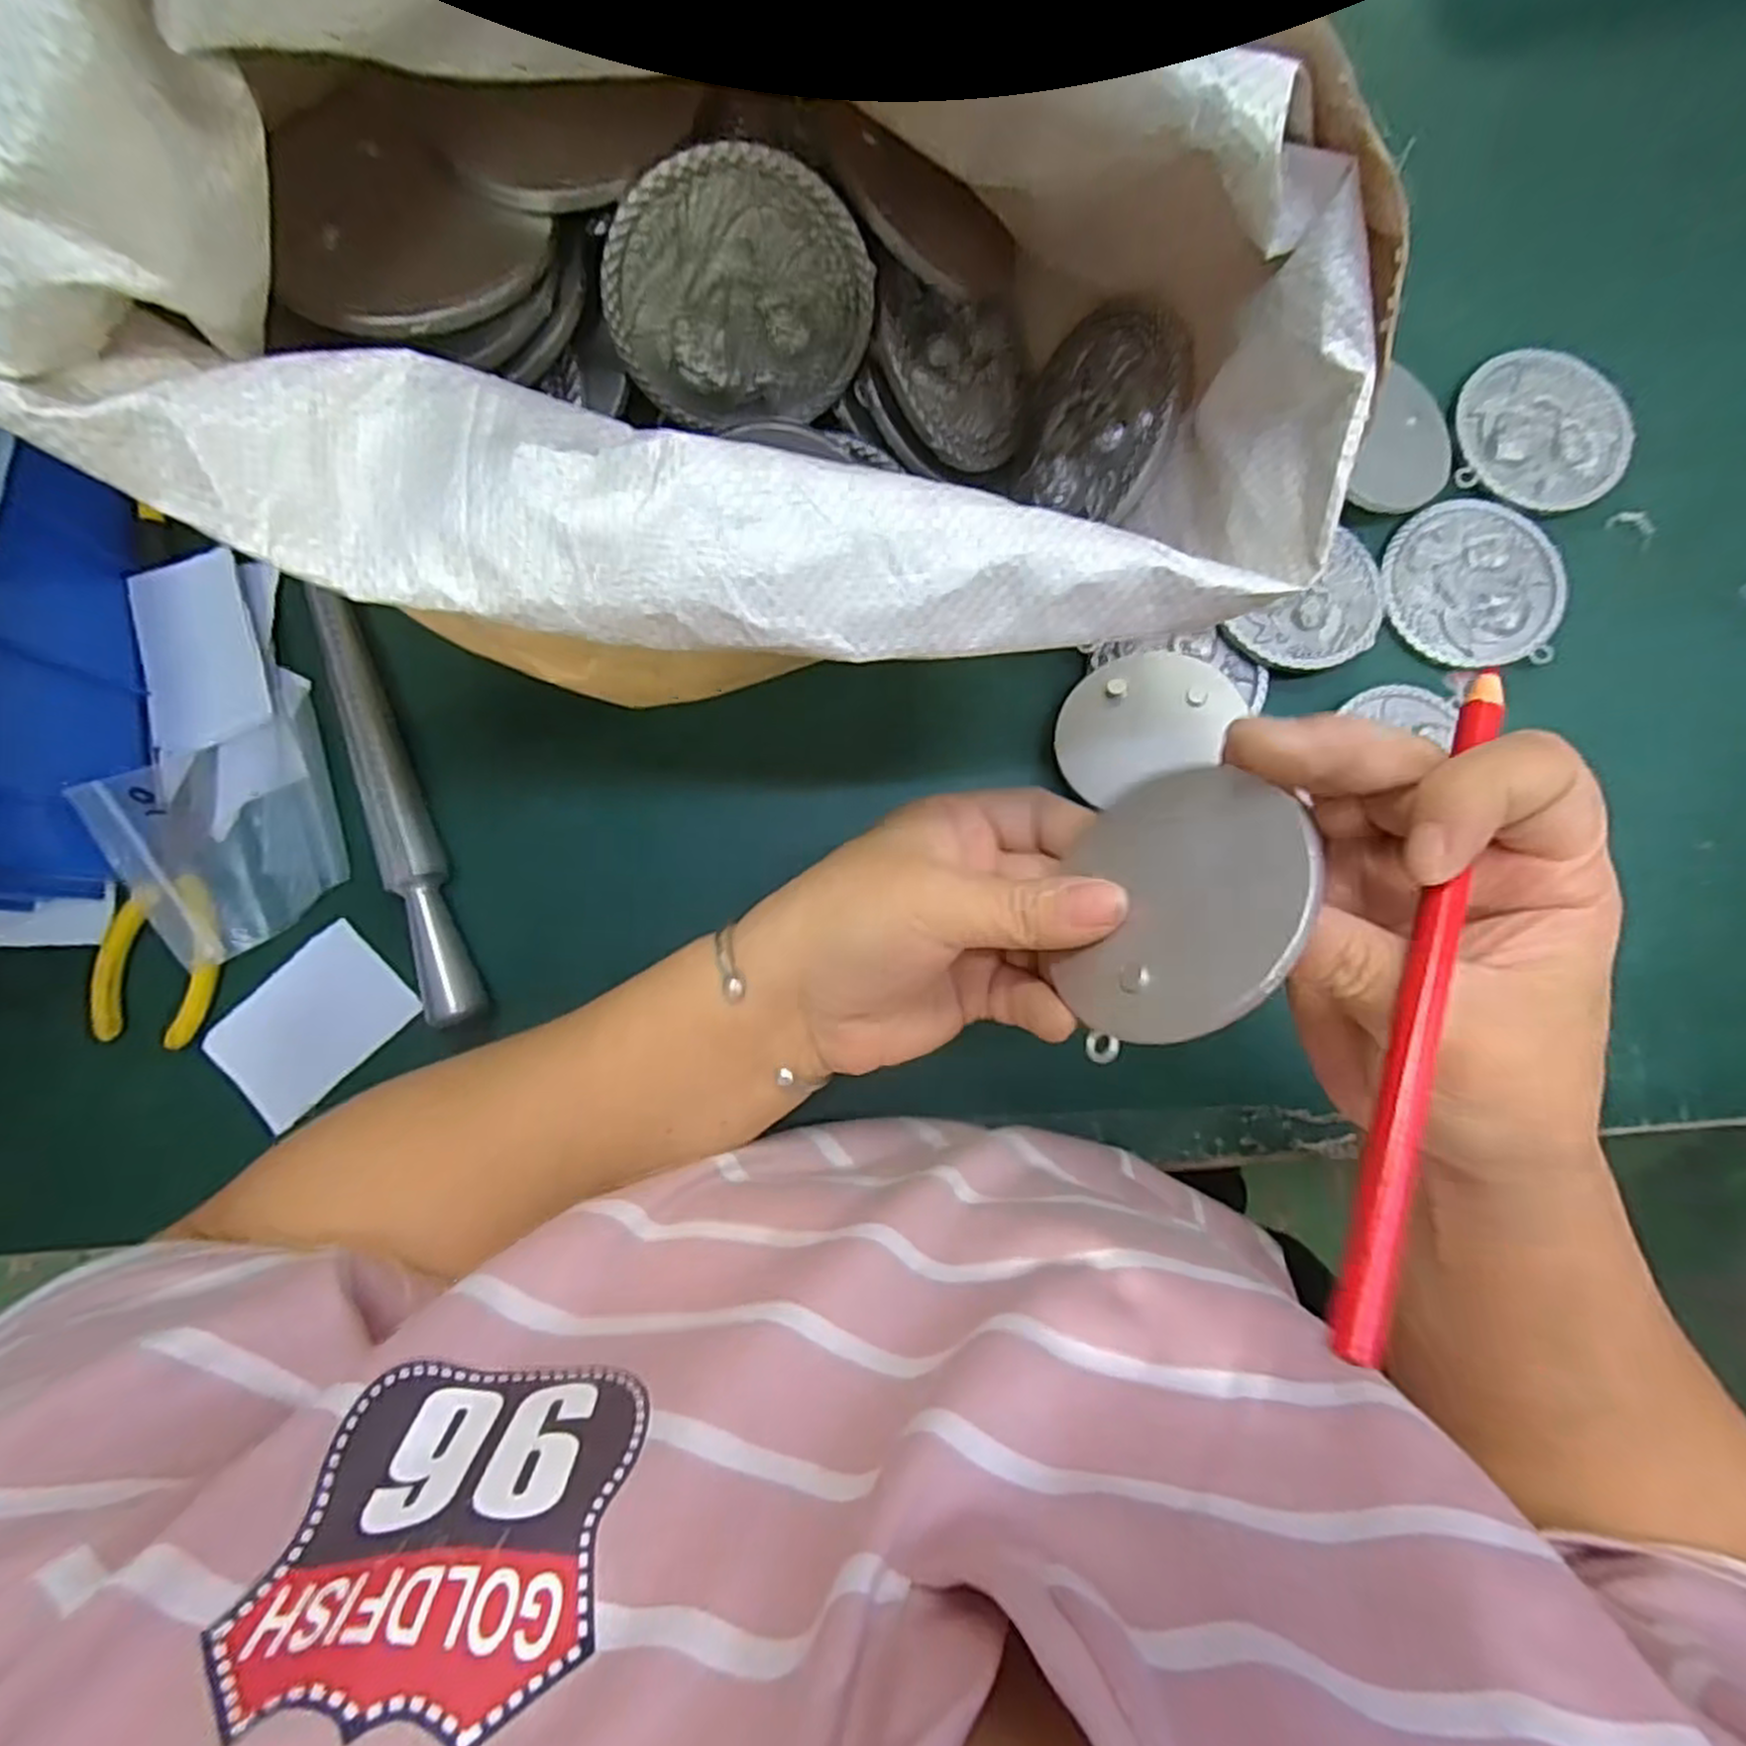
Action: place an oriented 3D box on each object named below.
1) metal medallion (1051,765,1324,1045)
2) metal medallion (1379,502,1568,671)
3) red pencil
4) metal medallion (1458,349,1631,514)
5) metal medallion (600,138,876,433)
[{"bbox_3d":[0.078,0.006,0.201,0.004,0.065,0.073,29,63,-31],"label":"metal medallion"},{"bbox_3d":[0.256,-0.123,0.335,0.072,0.006,0.072,0,85,0],"label":"metal medallion"},{"bbox_3d":[0.124,0.022,0.176,0.007,0.007,0.163,23,74,2],"label":"red pencil"},{"bbox_3d":[0.292,-0.193,0.344,0.070,0.008,0.068,4,85,1],"label":"metal medallion"},{"bbox_3d":[-0.036,-0.159,0.222,0.072,0.068,0.007,-7,64,-11],"label":"metal medallion"}]

